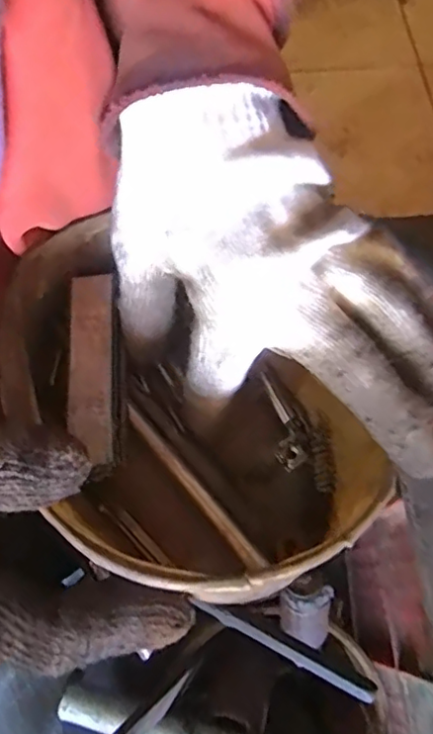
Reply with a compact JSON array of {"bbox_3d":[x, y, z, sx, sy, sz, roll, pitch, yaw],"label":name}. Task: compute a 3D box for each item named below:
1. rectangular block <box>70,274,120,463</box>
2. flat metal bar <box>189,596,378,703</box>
[{"bbox_3d":[-0.058,-0.002,0.279,0.022,0.006,0.095,-4,68,-5],"label":"rectangular block"},{"bbox_3d":[0.036,0.160,0.337,0.112,0.006,0.011,19,67,25],"label":"flat metal bar"}]

